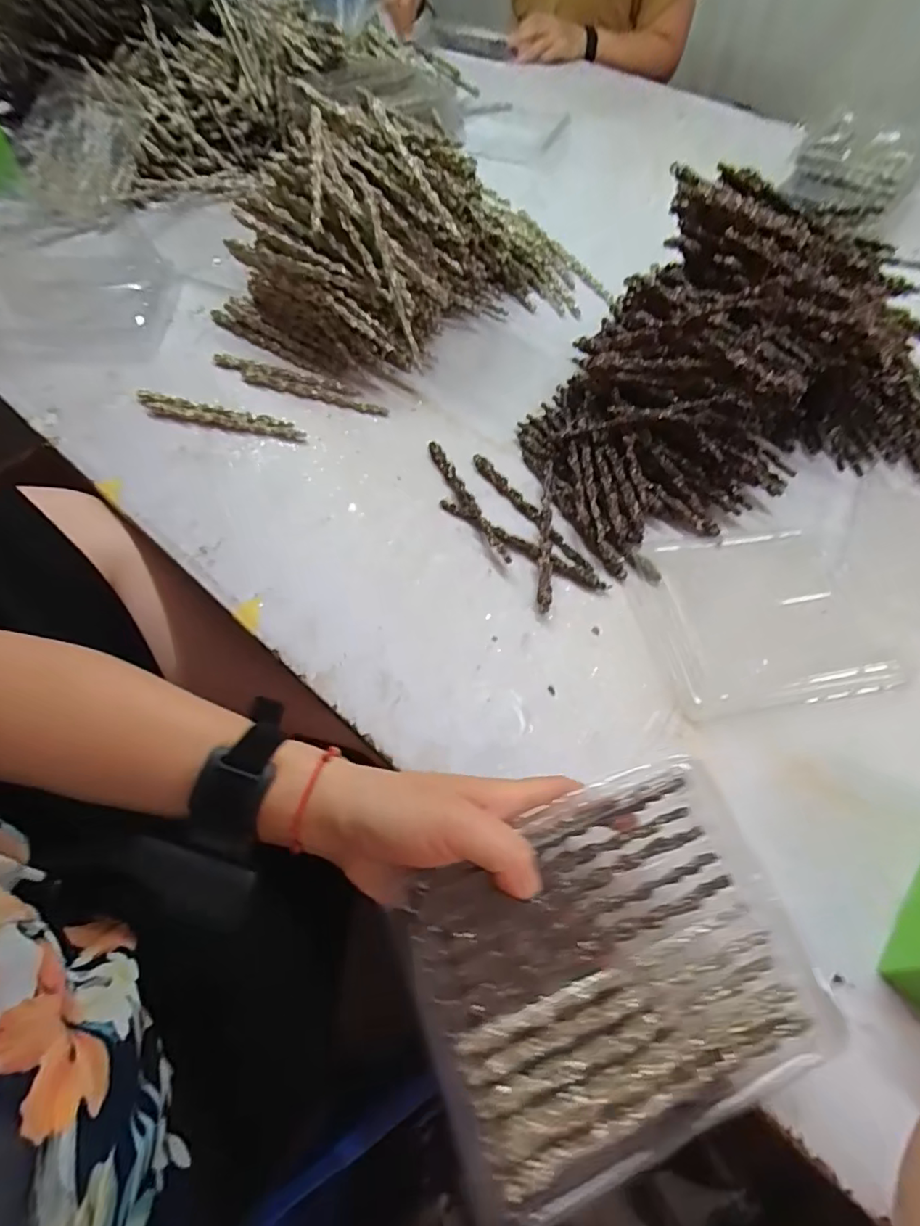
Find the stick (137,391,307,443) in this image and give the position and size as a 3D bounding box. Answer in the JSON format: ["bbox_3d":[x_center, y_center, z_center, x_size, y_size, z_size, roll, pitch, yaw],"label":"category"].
[{"bbox_3d":[-0.225,-0.186,0.538,0.164,0.013,0.023,11,59,5],"label":"stick"}]

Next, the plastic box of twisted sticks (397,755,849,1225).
[{"bbox_3d":[0.073,0.164,0.273,0.179,0.030,0.141,-18,61,-12],"label":"plastic box of twisted sticks"}]

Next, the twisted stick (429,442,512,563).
[{"bbox_3d":[0.006,-0.096,0.488,0.013,0.009,0.147,-21,62,-14],"label":"twisted stick"}]

